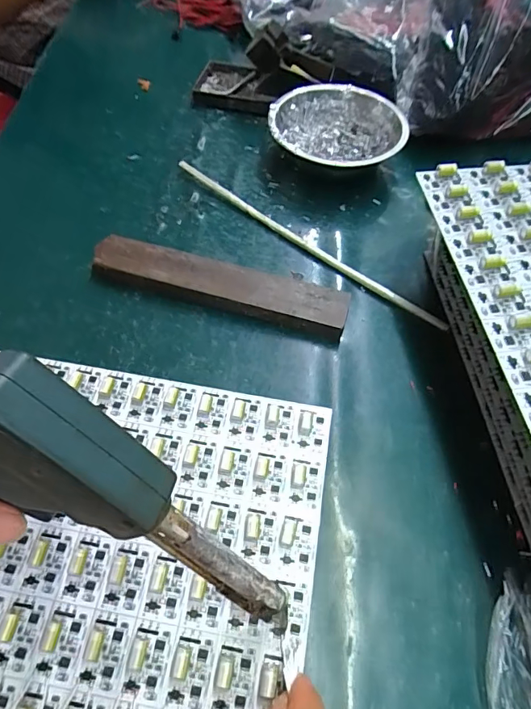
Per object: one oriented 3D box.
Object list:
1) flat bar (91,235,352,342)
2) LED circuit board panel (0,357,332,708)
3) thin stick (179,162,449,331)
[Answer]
[{"bbox_3d":[-0.038,-0.056,0.364,0.206,0.020,0.040,16,59,7],"label":"flat bar"},{"bbox_3d":[-0.120,0.117,0.253,0.289,0.009,0.246,9,58,3],"label":"LED circuit board panel"},{"bbox_3d":[0.029,-0.103,0.393,0.291,0.011,0.011,38,64,19],"label":"thin stick"}]

